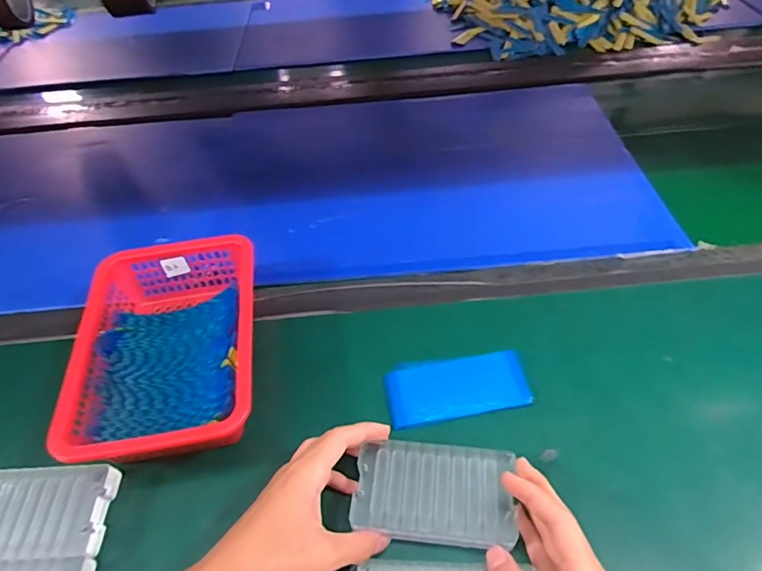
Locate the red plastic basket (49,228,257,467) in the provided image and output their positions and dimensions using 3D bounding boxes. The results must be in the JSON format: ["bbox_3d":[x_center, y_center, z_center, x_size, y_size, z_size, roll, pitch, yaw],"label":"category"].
[{"bbox_3d":[-0.189,0.058,0.480,0.150,0.066,0.220,-7,48,-4],"label":"red plastic basket"}]

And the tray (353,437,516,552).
[{"bbox_3d":[0.040,0.155,0.394,0.116,0.009,0.073,3,48,5],"label":"tray"}]

